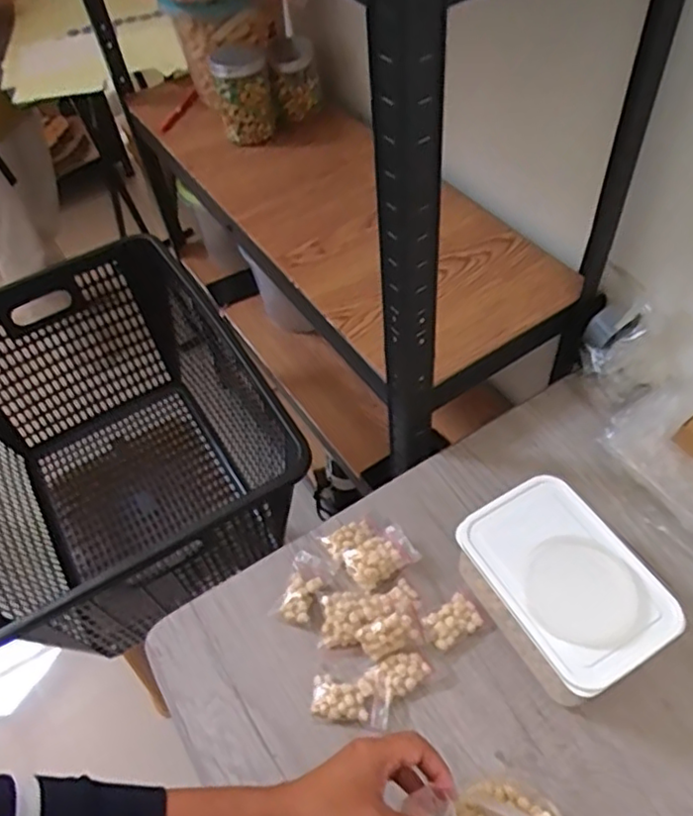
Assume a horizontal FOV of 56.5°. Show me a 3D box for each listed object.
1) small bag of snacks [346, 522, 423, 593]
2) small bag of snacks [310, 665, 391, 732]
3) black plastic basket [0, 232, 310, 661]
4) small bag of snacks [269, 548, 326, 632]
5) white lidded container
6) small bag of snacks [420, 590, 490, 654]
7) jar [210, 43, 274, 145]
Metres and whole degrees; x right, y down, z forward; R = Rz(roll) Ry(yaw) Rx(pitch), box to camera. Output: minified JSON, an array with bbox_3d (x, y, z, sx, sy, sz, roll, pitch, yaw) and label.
[{"bbox_3d":[0.037,0.160,0.705,0.079,0.027,0.050,-29,56,-15],"label":"small bag of snacks"},{"bbox_3d":[0.004,0.282,0.633,0.075,0.016,0.051,3,54,8],"label":"small bag of snacks"},{"bbox_3d":[-0.338,0.075,0.976,0.435,0.327,0.540,-28,56,-14],"label":"black plastic basket"},{"bbox_3d":[-0.044,0.196,0.701,0.050,0.016,0.082,16,57,17],"label":"small bag of snacks"},{"bbox_3d":[0.207,0.178,0.633,0.125,0.097,0.185,-27,56,-14],"label":"white lidded container"},{"bbox_3d":[0.111,0.224,0.672,0.068,0.020,0.042,-29,56,-15],"label":"small bag of snacks"},{"bbox_3d":[-0.173,-0.523,1.080,0.088,0.127,0.099,-14,53,-4],"label":"jar"}]

